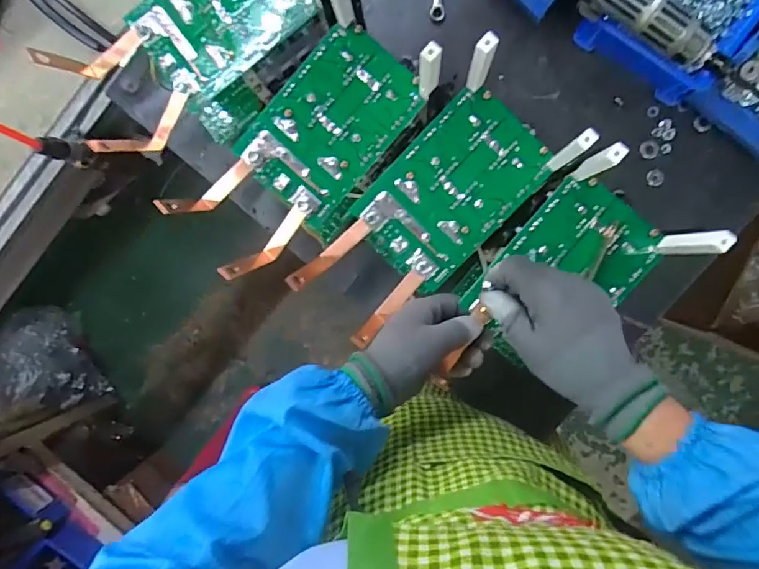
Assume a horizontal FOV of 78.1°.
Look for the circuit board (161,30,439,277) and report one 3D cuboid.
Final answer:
[{"bbox_3d":[-0.063,-0.129,0.440,0.127,0.050,0.268,43,96,1],"label":"circuit board"}]

